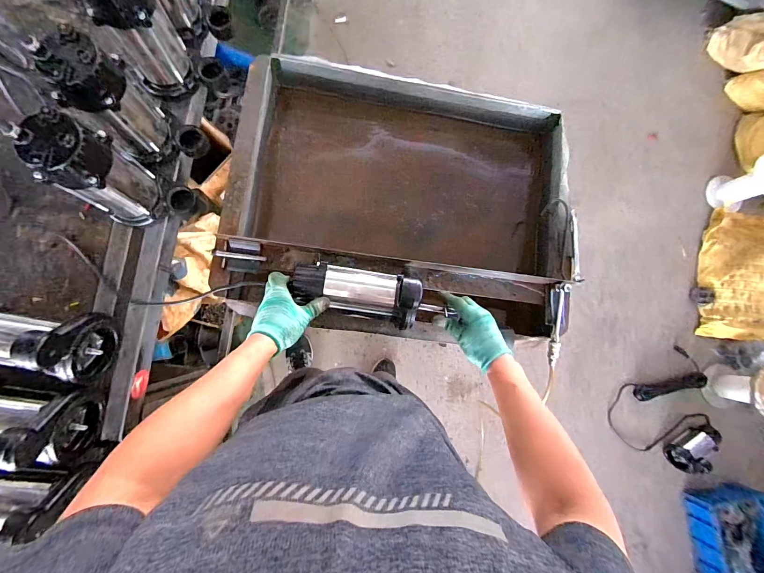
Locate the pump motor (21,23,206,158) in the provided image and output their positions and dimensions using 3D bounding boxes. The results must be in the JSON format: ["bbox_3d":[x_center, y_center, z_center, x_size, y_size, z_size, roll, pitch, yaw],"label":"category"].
[{"bbox_3d":[-0.430,-0.299,0.604,0.128,0.230,0.118,32,81,-1],"label":"pump motor"}]

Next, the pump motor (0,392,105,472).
[{"bbox_3d":[-0.607,0.231,0.556,0.216,0.167,0.111,0,83,-6],"label":"pump motor"}]

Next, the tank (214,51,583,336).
[{"bbox_3d":[0.037,-0.180,0.863,0.719,0.236,0.584,9,82,-5],"label":"tank"}]

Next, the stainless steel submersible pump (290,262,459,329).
[{"bbox_3d":[-0.018,0.011,0.614,0.283,0.100,0.084,13,81,3],"label":"stainless steel submersible pump"}]

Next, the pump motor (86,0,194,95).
[{"bbox_3d":[-0.433,-0.458,0.631,0.111,0.230,0.096,-33,87,-9],"label":"pump motor"}]

